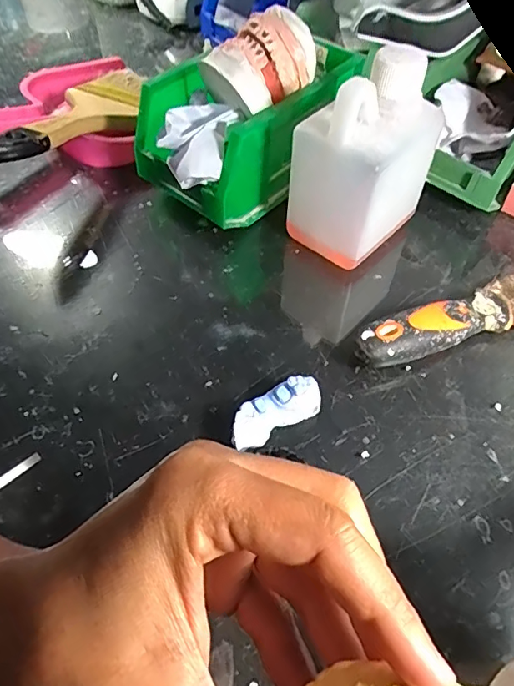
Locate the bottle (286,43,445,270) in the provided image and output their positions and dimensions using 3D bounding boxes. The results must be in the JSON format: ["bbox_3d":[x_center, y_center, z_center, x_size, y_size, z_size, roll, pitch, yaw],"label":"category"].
[{"bbox_3d":[0.077,-0.129,0.347,0.064,0.129,0.085,38,63,24],"label":"bottle"}]

